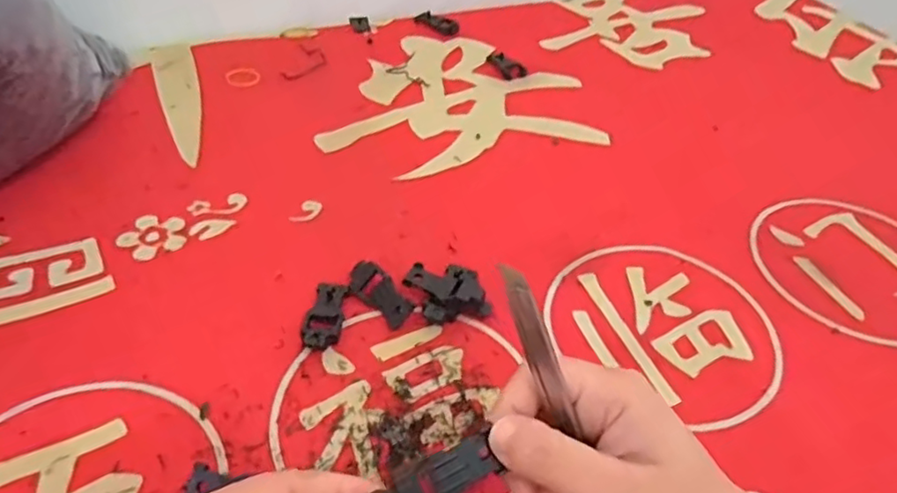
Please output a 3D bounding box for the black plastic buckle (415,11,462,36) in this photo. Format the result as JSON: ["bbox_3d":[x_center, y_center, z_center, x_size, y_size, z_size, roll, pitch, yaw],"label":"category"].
[{"bbox_3d":[-0.013,-0.241,0.669,0.051,0.013,0.020,34,50,28],"label":"black plastic buckle"}]

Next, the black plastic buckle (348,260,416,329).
[{"bbox_3d":[-0.043,0.028,0.385,0.049,0.014,0.019,35,51,29],"label":"black plastic buckle"}]

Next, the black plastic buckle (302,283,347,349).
[{"bbox_3d":[-0.073,0.040,0.370,0.021,0.009,0.051,5,43,1],"label":"black plastic buckle"}]

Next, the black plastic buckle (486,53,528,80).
[{"bbox_3d":[0.057,-0.179,0.616,0.023,0.009,0.047,-21,48,-24],"label":"black plastic buckle"}]

